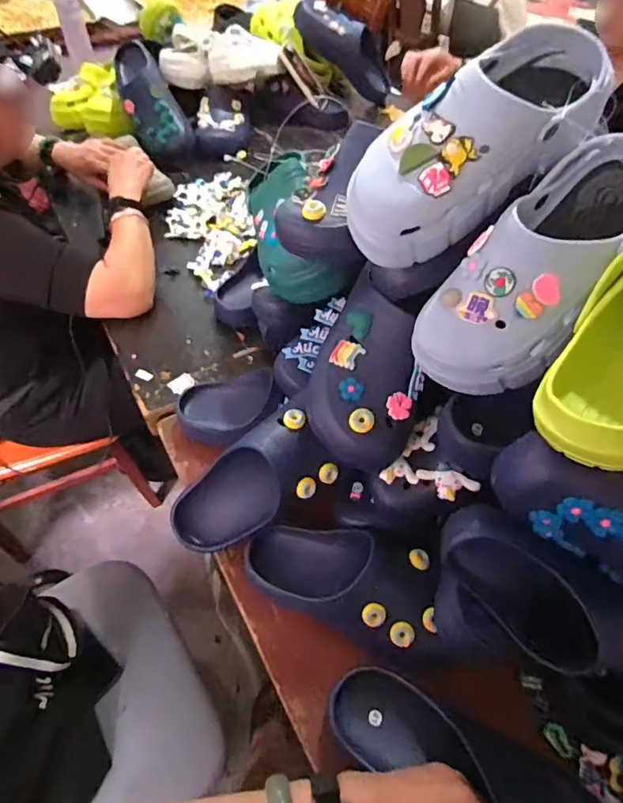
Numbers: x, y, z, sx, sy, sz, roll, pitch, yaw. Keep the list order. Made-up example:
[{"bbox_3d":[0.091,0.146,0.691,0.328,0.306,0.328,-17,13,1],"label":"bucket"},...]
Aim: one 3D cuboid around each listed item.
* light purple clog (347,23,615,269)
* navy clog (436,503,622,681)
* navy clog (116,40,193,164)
[{"bbox_3d":[0.141,-0.218,0.443,0.247,0.106,0.097,-38,58,5],"label":"light purple clog"},{"bbox_3d":[0.231,0.202,0.470,0.245,0.106,0.095,21,56,16],"label":"navy clog"},{"bbox_3d":[-0.376,-0.705,1.203,0.116,0.088,0.307,-28,101,-19],"label":"navy clog"}]

